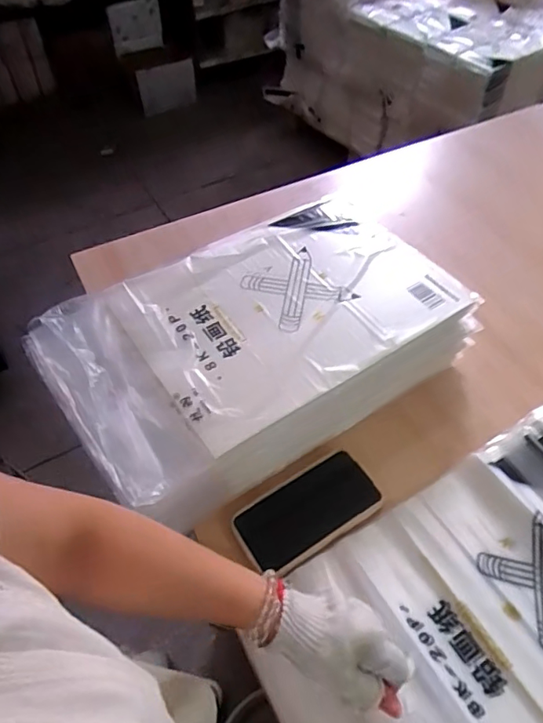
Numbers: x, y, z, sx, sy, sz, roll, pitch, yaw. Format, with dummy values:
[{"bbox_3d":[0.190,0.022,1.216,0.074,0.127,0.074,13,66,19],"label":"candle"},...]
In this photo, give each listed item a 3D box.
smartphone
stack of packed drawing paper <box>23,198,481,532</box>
[{"bbox_3d":[0.040,0.170,0.599,0.160,0.014,0.086,-32,55,-16],"label":"smartphone"},{"bbox_3d":[-0.012,-0.029,0.663,0.477,0.116,0.295,-31,58,-21],"label":"stack of packed drawing paper"}]

